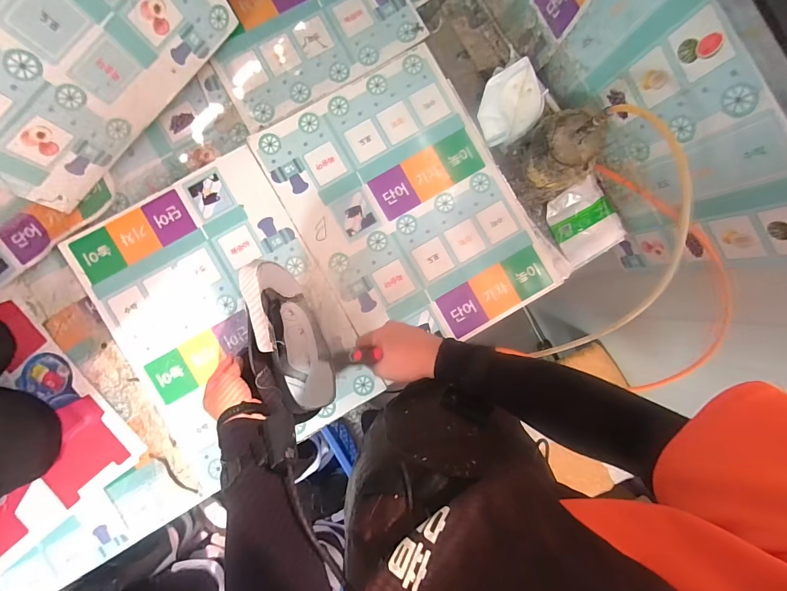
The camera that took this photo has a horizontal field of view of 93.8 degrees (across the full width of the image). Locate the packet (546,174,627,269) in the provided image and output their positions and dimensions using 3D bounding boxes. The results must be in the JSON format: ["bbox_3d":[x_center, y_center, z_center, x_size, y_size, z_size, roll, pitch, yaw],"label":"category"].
[{"bbox_3d":[0.374,-0.144,0.720,0.132,0.031,0.140,-29,90,-1],"label":"packet"}]

